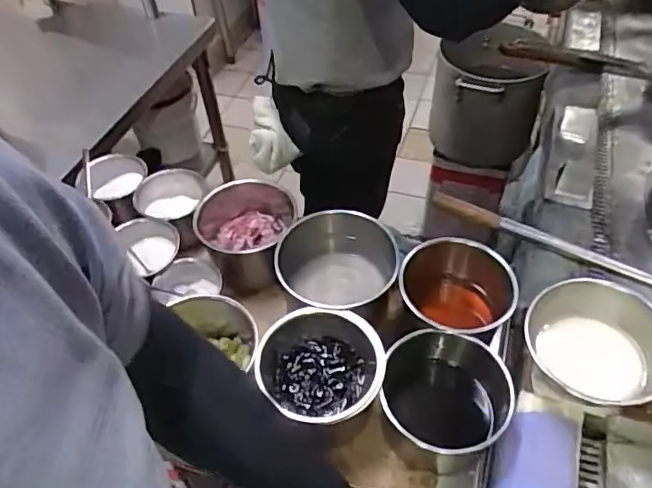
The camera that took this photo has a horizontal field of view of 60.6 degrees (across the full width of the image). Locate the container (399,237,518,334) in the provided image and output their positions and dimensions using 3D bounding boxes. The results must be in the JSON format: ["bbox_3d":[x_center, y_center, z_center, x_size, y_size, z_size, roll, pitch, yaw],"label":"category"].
[{"bbox_3d":[0.188,0.100,0.821,0.157,0.159,0.156,5,49,9],"label":"container"}]

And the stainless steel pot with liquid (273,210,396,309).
[{"bbox_3d":[-0.002,0.047,0.851,0.171,0.139,0.172,-2,48,3],"label":"stainless steel pot with liquid"}]

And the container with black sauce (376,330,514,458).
[{"bbox_3d":[0.149,0.206,0.711,0.150,0.114,0.154,-2,48,3],"label":"container with black sauce"}]

